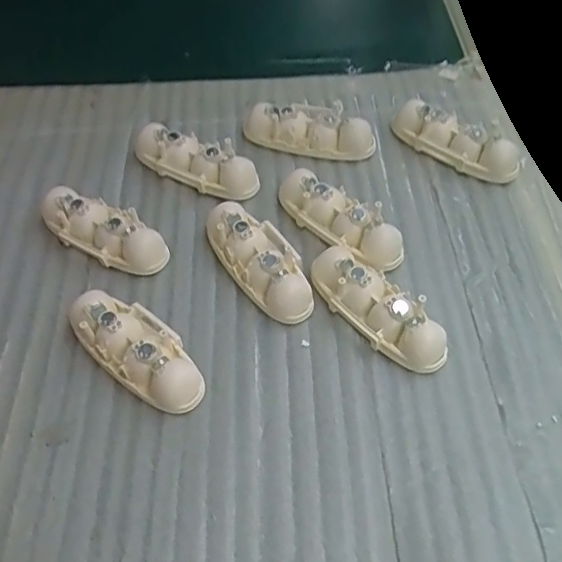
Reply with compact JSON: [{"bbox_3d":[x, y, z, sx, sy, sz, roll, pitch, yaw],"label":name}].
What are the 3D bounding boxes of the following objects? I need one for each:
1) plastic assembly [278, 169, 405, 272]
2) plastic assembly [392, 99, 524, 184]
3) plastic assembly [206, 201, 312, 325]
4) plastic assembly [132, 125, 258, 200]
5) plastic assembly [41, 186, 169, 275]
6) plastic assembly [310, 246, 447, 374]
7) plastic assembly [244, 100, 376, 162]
[{"bbox_3d":[0.026,-0.028,0.253,0.061,0.014,0.020,34,63,23],"label":"plastic assembly"},{"bbox_3d":[0.083,-0.067,0.278,0.063,0.018,0.018,33,62,22],"label":"plastic assembly"},{"bbox_3d":[-0.007,-0.009,0.244,0.026,0.016,0.059,-27,59,-16],"label":"plastic assembly"},{"bbox_3d":[-0.040,-0.056,0.276,0.060,0.019,0.020,24,59,17],"label":"plastic assembly"},{"bbox_3d":[-0.078,-0.022,0.255,0.061,0.017,0.021,26,60,19],"label":"plastic assembly"},{"bbox_3d":[0.037,0.010,0.228,0.020,0.016,0.061,-35,61,-20],"label":"plastic assembly"},{"bbox_3d":[0.014,-0.076,0.289,0.063,0.017,0.026,13,57,11],"label":"plastic assembly"}]

